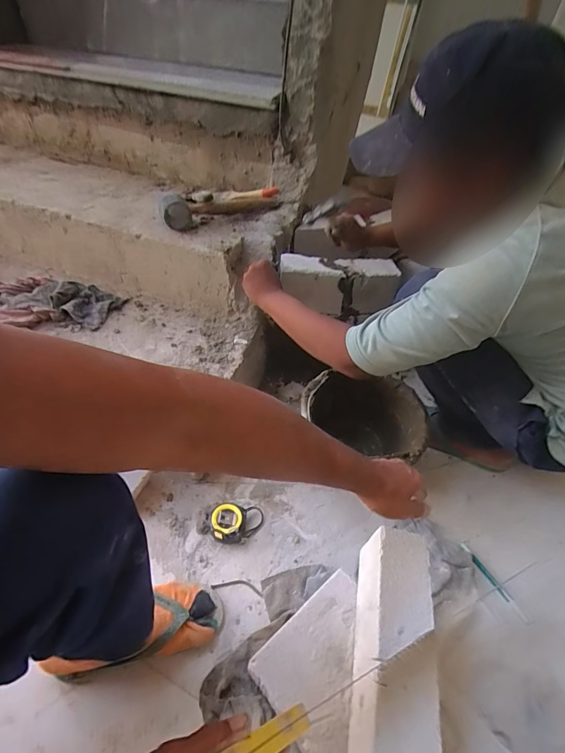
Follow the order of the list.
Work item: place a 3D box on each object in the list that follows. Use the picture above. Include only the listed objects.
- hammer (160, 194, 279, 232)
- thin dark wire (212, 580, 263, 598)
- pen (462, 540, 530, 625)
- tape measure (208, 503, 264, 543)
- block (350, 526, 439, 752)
[{"bbox_3d":[-0.158,-0.425,0.960,0.299,0.064,0.081,-25,52,-25],"label":"hammer"},{"bbox_3d":[-0.079,0.380,0.696,0.091,0.004,0.023,7,46,3],"label":"thin dark wire"},{"bbox_3d":[0.394,0.381,0.717,0.014,0.006,0.152,-19,50,-21],"label":"pen"},{"bbox_3d":[-0.091,0.284,0.752,0.108,0.047,0.067,-4,46,-8],"label":"tape measure"},{"bbox_3d":[0.140,0.350,0.492,0.094,0.060,0.295,11,46,7],"label":"block"}]

